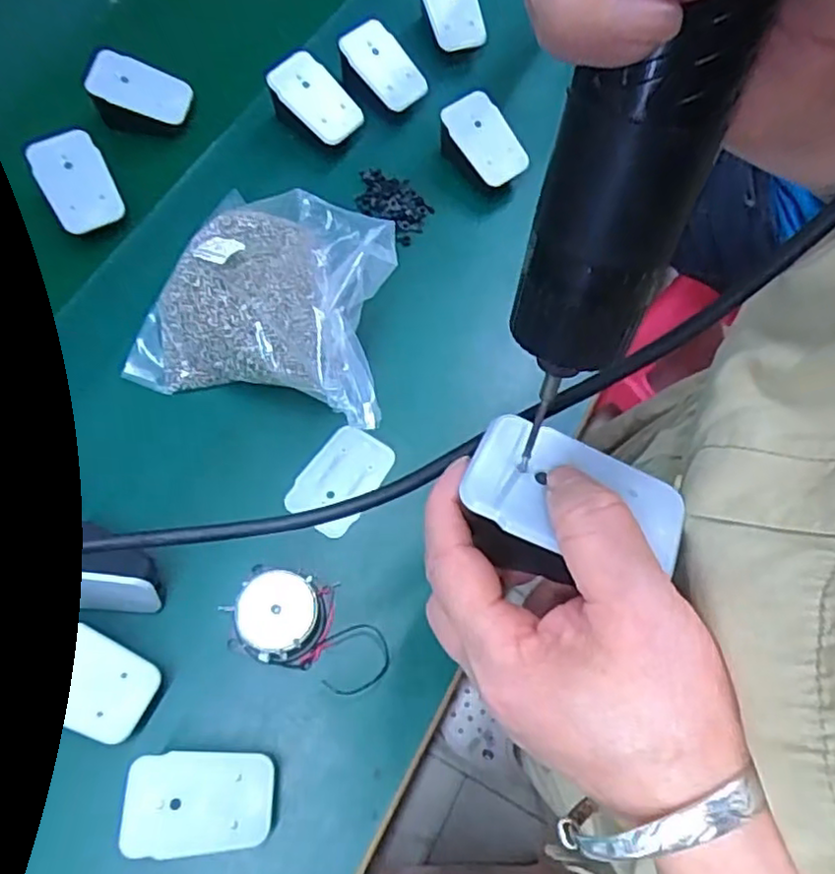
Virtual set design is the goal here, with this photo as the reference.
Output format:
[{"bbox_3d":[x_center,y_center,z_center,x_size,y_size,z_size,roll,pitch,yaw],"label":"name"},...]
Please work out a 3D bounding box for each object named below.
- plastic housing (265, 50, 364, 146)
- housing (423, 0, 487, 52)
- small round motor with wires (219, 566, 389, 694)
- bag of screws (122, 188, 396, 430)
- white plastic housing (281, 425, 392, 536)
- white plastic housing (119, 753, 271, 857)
[{"bbox_3d":[-0.077,-0.262,0.532,0.045,0.008,0.069,-45,105,-13],"label":"plastic housing"},{"bbox_3d":[0.032,-0.362,0.583,0.044,0.013,0.070,-19,91,0],"label":"housing"},{"bbox_3d":[-0.062,0.107,0.392,0.095,0.036,0.051,21,69,3],"label":"small round motor with wires"},{"bbox_3d":[-0.098,-0.089,0.438,0.166,0.101,0.124,18,69,2],"label":"bag of screws"},{"bbox_3d":[-0.049,0.026,0.441,0.046,0.008,0.069,31,70,7],"label":"white plastic housing"},{"bbox_3d":[-0.108,0.185,0.351,0.066,0.044,0.045,4,69,-4],"label":"white plastic housing"}]

